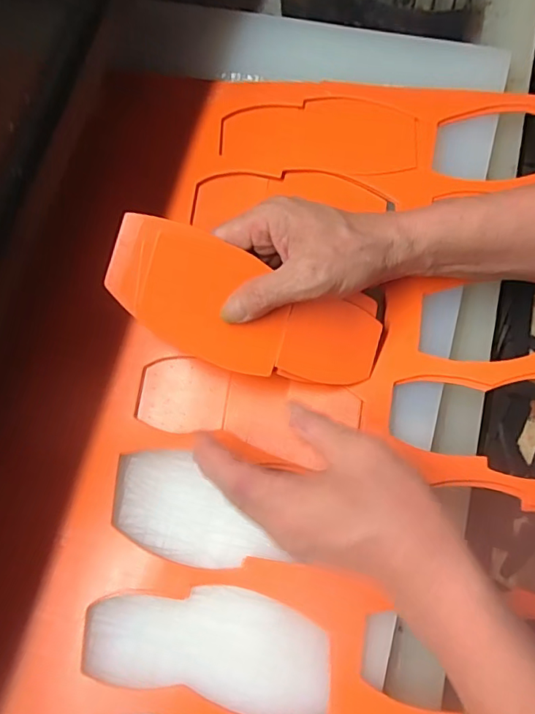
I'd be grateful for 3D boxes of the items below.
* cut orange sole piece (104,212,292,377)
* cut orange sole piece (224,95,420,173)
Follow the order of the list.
[{"bbox_3d":[-0.045,-0.041,0.323,0.121,0.014,0.075,20,96,-8],"label":"cut orange sole piece"},{"bbox_3d":[0.044,-0.188,0.422,0.161,0.007,0.059,-1,103,5],"label":"cut orange sole piece"}]

